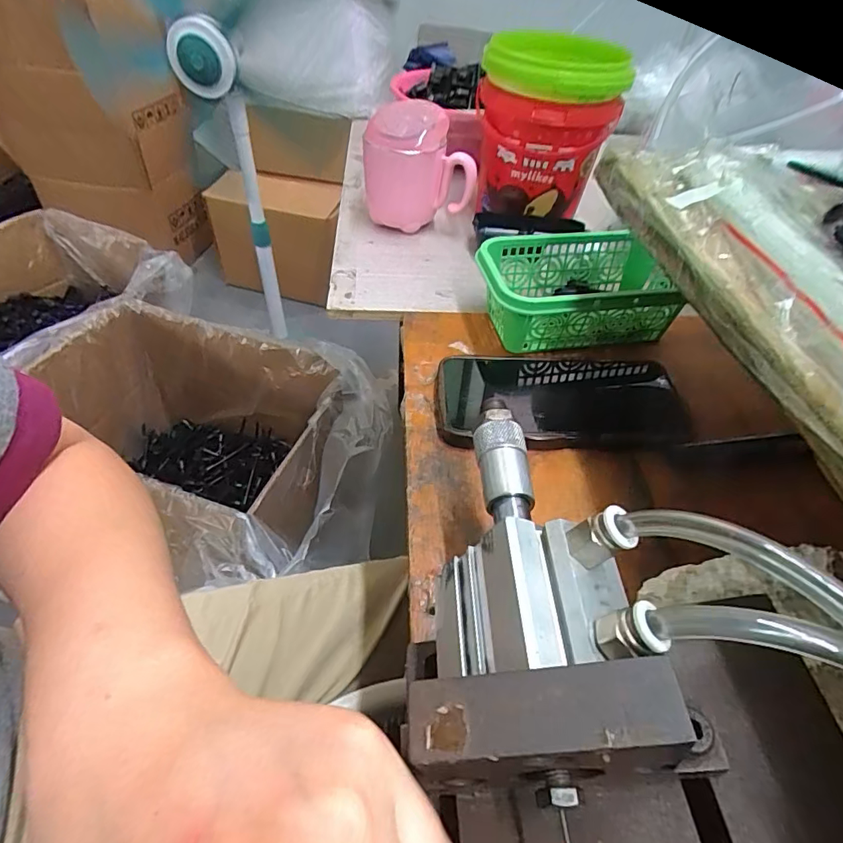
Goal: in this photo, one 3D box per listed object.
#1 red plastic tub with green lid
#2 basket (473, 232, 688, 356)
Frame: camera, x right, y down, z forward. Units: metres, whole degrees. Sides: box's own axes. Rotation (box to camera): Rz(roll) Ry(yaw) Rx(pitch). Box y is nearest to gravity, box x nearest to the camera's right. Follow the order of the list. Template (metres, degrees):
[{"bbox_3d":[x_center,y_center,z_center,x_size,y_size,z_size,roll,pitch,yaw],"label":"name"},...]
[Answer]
[{"bbox_3d":[0.120,-0.294,0.497,0.129,0.132,0.139,9,47,3],"label":"red plastic tub with green lid"},{"bbox_3d":[0.123,-0.102,0.395,0.152,0.057,0.097,-3,47,-8],"label":"basket"}]

